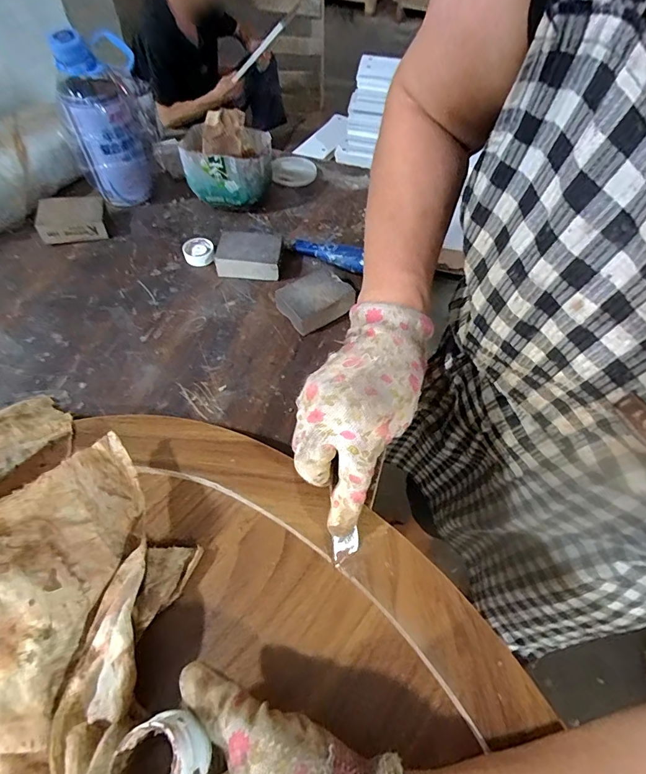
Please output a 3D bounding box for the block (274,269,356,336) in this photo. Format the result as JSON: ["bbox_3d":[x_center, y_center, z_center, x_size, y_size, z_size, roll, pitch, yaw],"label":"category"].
[{"bbox_3d":[-0.009,-0.092,0.425,0.068,0.022,0.052,-33,62,-22],"label":"block"}]

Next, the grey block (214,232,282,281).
[{"bbox_3d":[-0.083,-0.152,0.464,0.071,0.024,0.055,6,55,2],"label":"grey block"}]

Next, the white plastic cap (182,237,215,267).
[{"bbox_3d":[-0.145,-0.159,0.473,0.034,0.017,0.034,-15,56,-12],"label":"white plastic cap"}]

